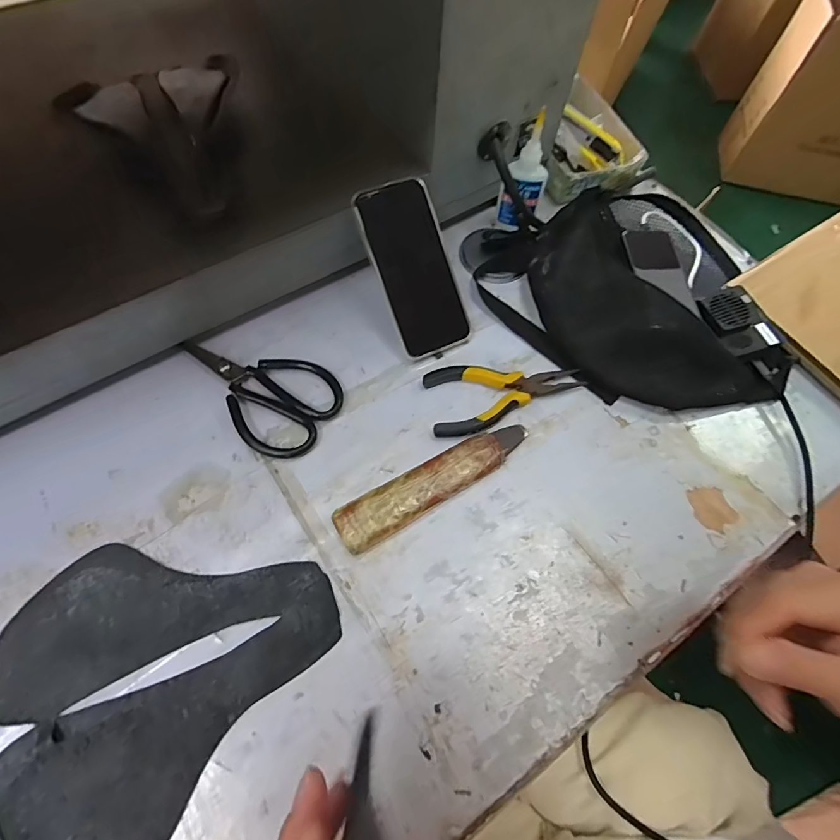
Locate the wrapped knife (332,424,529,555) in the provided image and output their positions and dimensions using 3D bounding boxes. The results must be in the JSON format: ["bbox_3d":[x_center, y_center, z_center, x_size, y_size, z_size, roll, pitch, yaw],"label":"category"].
[{"bbox_3d":[0.015,0.053,0.407,0.187,0.017,0.040,-29,71,-15],"label":"wrapped knife"}]

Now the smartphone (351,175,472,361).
[{"bbox_3d":[-0.005,-0.146,0.449,0.075,0.010,0.163,-23,102,-13],"label":"smartphone"}]

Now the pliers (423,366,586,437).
[{"bbox_3d":[0.084,-0.028,0.444,0.148,0.012,0.069,-9,67,-7],"label":"pliers"}]

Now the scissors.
[{"bbox_3d":[-0.156,-0.032,0.435,0.157,0.010,0.095,29,68,10],"label":"scissors"}]

